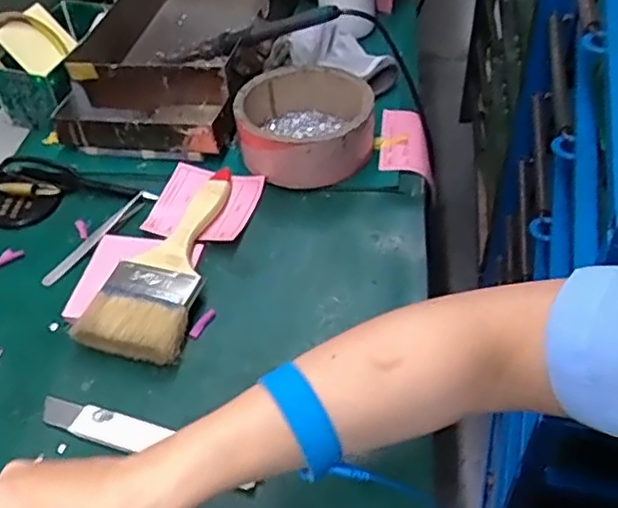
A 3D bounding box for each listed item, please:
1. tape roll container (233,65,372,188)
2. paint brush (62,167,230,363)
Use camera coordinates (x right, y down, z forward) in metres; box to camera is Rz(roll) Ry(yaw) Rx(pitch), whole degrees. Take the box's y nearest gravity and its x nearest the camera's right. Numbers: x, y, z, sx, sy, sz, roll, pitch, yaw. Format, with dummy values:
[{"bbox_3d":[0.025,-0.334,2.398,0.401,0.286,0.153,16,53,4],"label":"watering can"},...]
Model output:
[{"bbox_3d":[-0.003,-0.122,0.596,0.119,0.053,0.125,-2,47,2],"label":"tape roll container"},{"bbox_3d":[-0.109,-0.002,0.513,0.074,0.025,0.189,8,48,9],"label":"paint brush"}]

